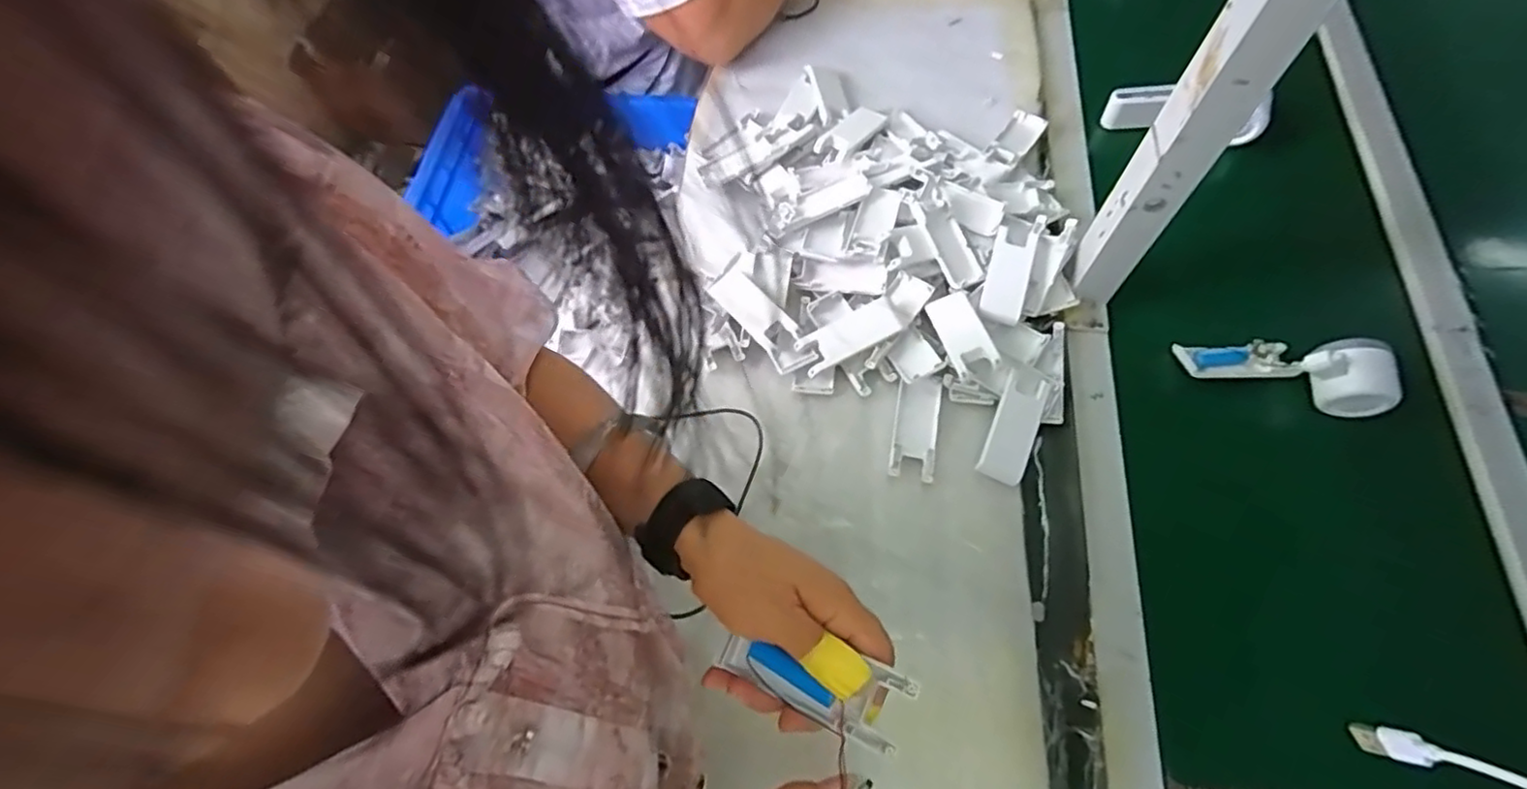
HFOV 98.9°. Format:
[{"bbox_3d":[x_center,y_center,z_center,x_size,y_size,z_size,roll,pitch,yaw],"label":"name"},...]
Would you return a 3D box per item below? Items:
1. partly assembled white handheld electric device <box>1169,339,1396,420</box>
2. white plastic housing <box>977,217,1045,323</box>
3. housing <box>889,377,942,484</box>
[{"bbox_3d":[0.480,-0.030,0.597,0.173,0.047,0.062,20,72,10],"label":"partly assembled white handheld electric device"},{"bbox_3d":[0.241,-0.127,0.636,0.041,0.014,0.127,19,66,7],"label":"white plastic housing"},{"bbox_3d":[0.141,0.030,0.604,0.039,0.013,0.098,10,65,3],"label":"housing"}]

